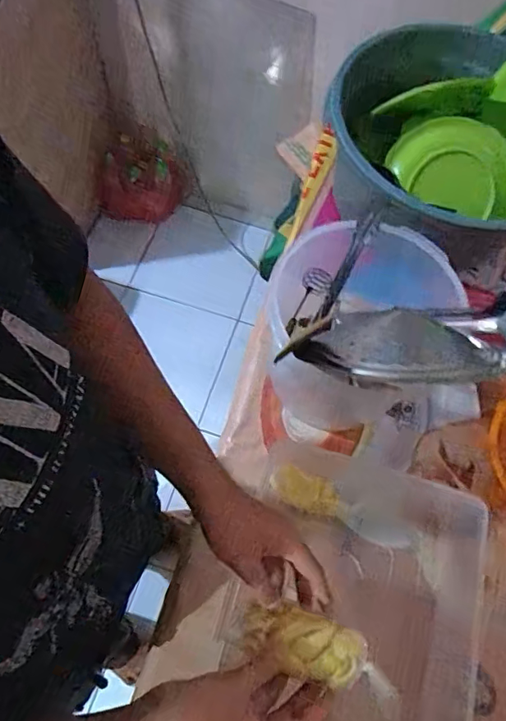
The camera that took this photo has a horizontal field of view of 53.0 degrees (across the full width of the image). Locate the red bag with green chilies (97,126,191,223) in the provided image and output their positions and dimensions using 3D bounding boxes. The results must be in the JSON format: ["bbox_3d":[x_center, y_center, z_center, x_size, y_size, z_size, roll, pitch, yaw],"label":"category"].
[{"bbox_3d":[-0.376,-0.622,1.733,0.294,0.291,0.126,9,63,1],"label":"red bag with green chilies"}]

